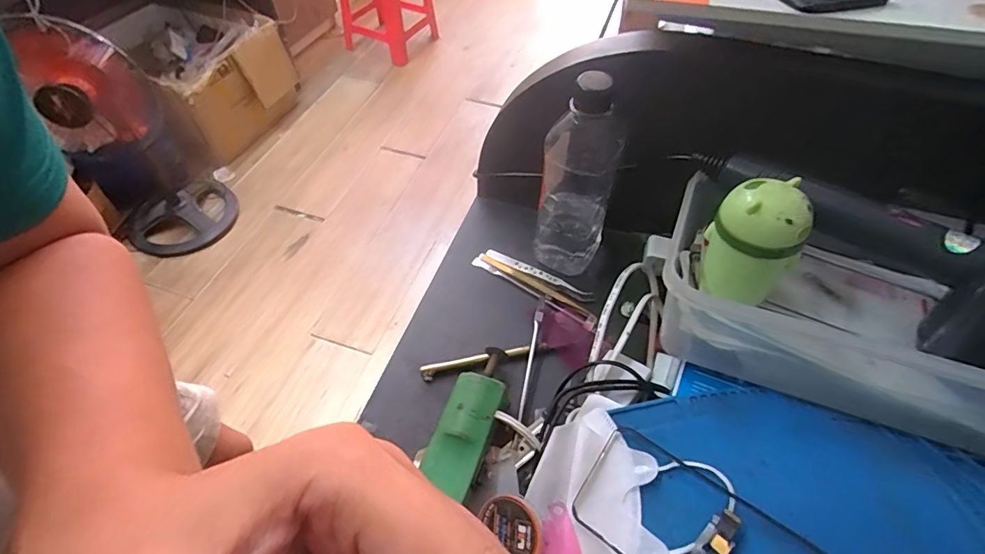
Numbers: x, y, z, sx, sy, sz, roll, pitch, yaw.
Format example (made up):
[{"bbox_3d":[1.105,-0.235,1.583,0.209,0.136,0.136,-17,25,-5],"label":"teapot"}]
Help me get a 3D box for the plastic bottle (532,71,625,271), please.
[{"bbox_3d":[0.076,-0.084,0.437,0.057,0.192,0.055,27,57,18],"label":"plastic bottle"}]

